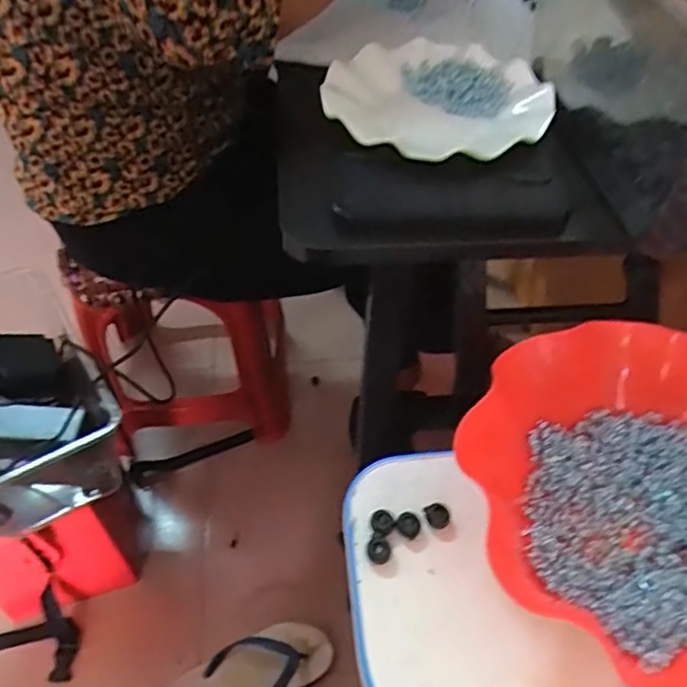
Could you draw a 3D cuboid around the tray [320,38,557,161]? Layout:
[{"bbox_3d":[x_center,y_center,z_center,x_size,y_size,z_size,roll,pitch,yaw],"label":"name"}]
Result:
[{"bbox_3d":[0.075,-0.198,0.503,0.177,0.022,0.171,10,50,8],"label":"tray"}]

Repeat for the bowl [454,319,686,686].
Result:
[{"bbox_3d":[0.182,0.089,0.366,0.215,0.073,0.218,-2,49,2],"label":"bowl"}]

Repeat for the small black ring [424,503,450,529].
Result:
[{"bbox_3d":[0.058,0.108,0.389,0.015,0.010,0.013,-2,49,2],"label":"small black ring"}]

